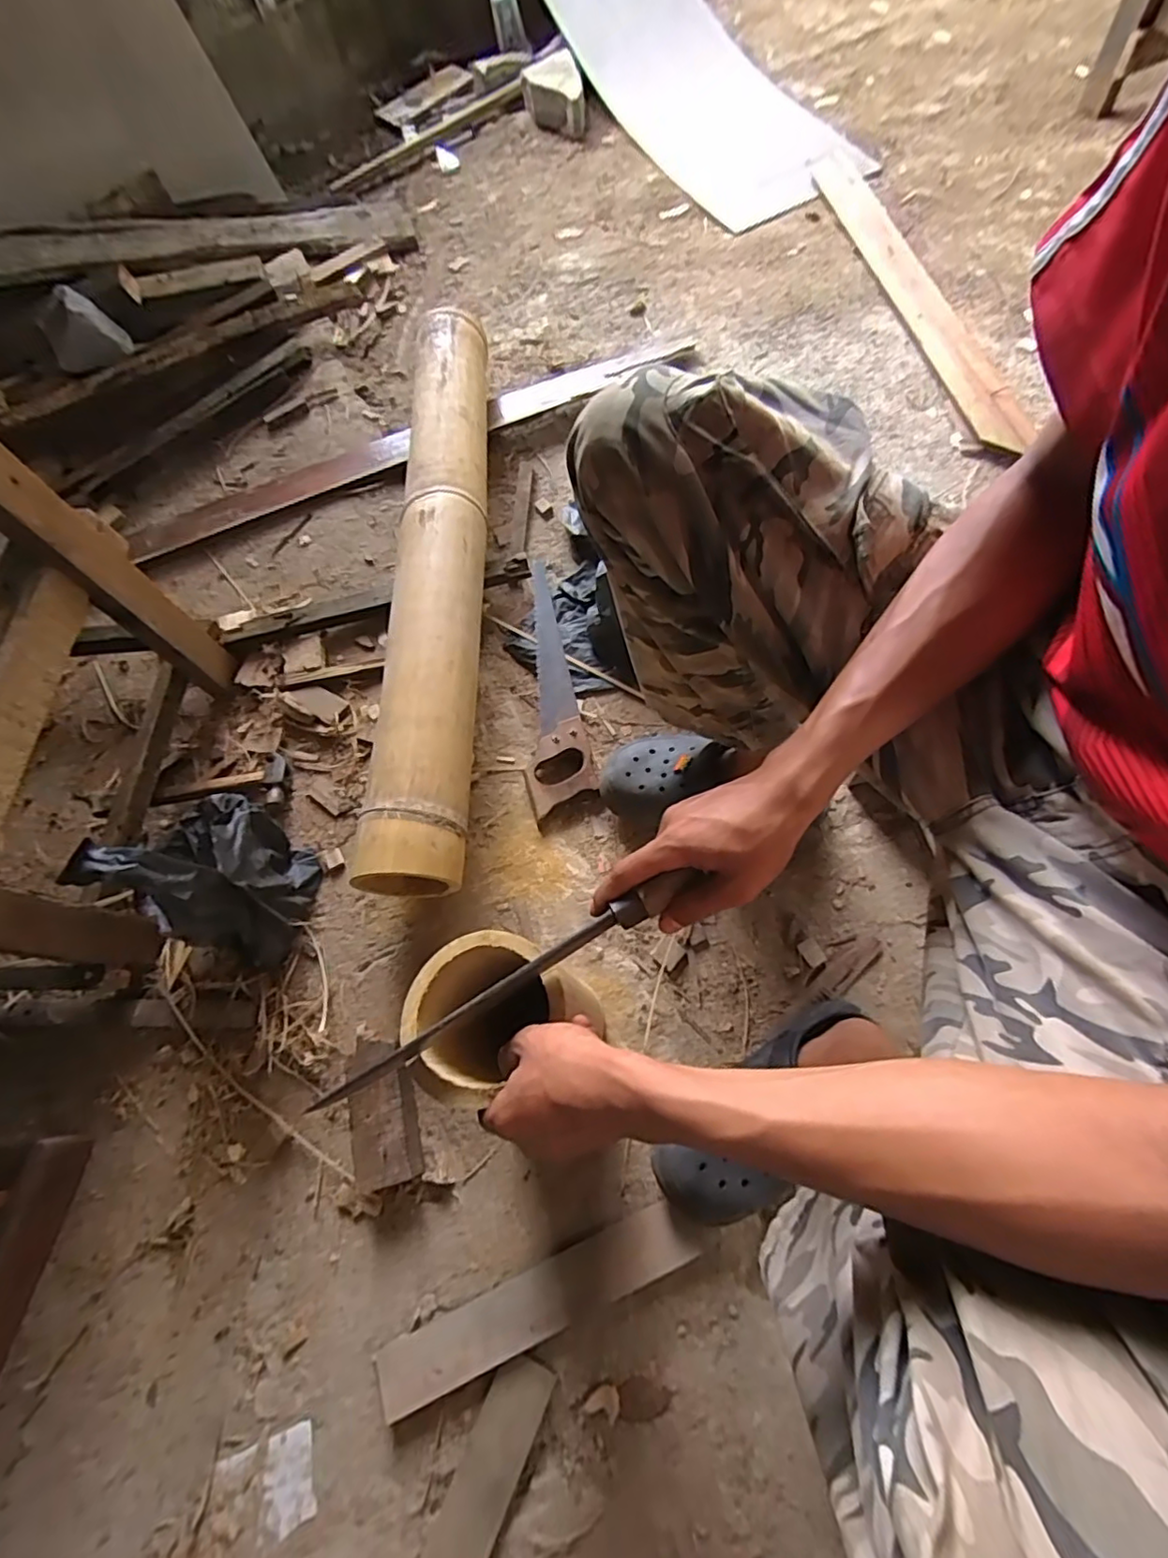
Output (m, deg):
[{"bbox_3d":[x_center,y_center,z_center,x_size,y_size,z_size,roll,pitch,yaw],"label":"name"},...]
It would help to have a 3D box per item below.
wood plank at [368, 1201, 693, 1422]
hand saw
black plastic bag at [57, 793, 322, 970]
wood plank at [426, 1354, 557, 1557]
[{"bbox_3d":[-0.044,0.498,0.579,0.321,0.007,0.052,-27,54,-2],"label":"wood plank"},{"bbox_3d":[-0.063,-0.155,0.870,0.086,0.031,0.433,-12,69,-2],"label":"hand saw"},{"bbox_3d":[-0.404,0.095,0.658,0.130,0.260,0.176,-39,71,-12],"label":"black plastic bag"},{"bbox_3d":[-0.118,0.684,0.519,0.053,0.014,0.334,23,72,12],"label":"wood plank"}]

